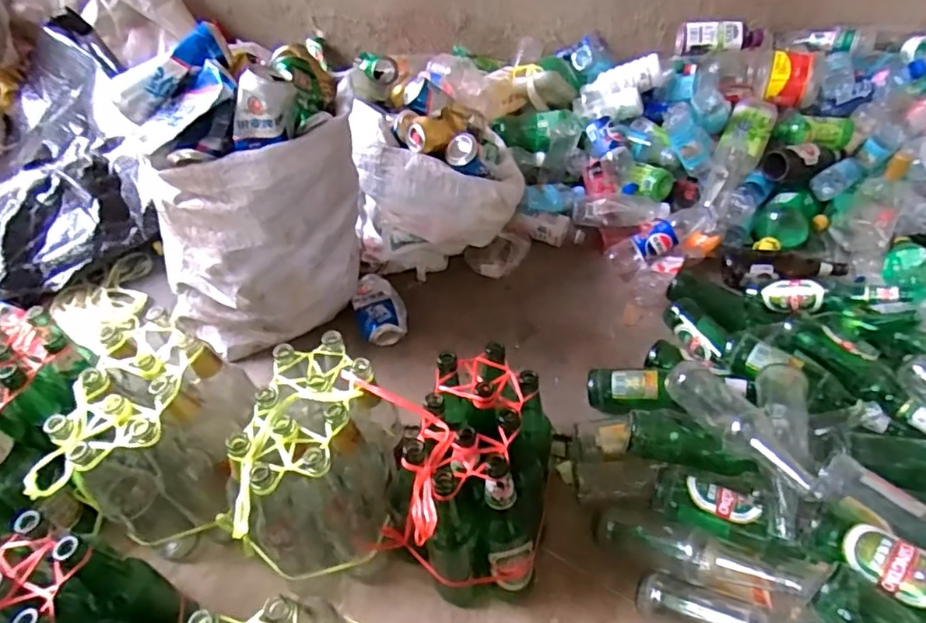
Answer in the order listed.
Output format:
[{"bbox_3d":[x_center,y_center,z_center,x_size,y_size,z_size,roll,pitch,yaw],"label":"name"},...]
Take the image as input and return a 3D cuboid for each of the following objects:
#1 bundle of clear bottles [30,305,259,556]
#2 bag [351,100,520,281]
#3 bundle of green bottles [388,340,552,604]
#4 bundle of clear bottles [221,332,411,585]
[{"bbox_3d":[-0.415,0.182,0.840,0.182,0.260,0.234,-6,48,-6],"label":"bundle of clear bottles"},{"bbox_3d":[-0.048,-0.253,1.188,0.324,0.276,0.266,1,48,1],"label":"bag"},{"bbox_3d":[0.018,0.228,0.790,0.185,0.272,0.257,15,49,13],"label":"bundle of green bottles"},{"bbox_3d":[-0.187,0.198,0.802,0.164,0.211,0.246,4,48,3],"label":"bundle of clear bottles"}]

